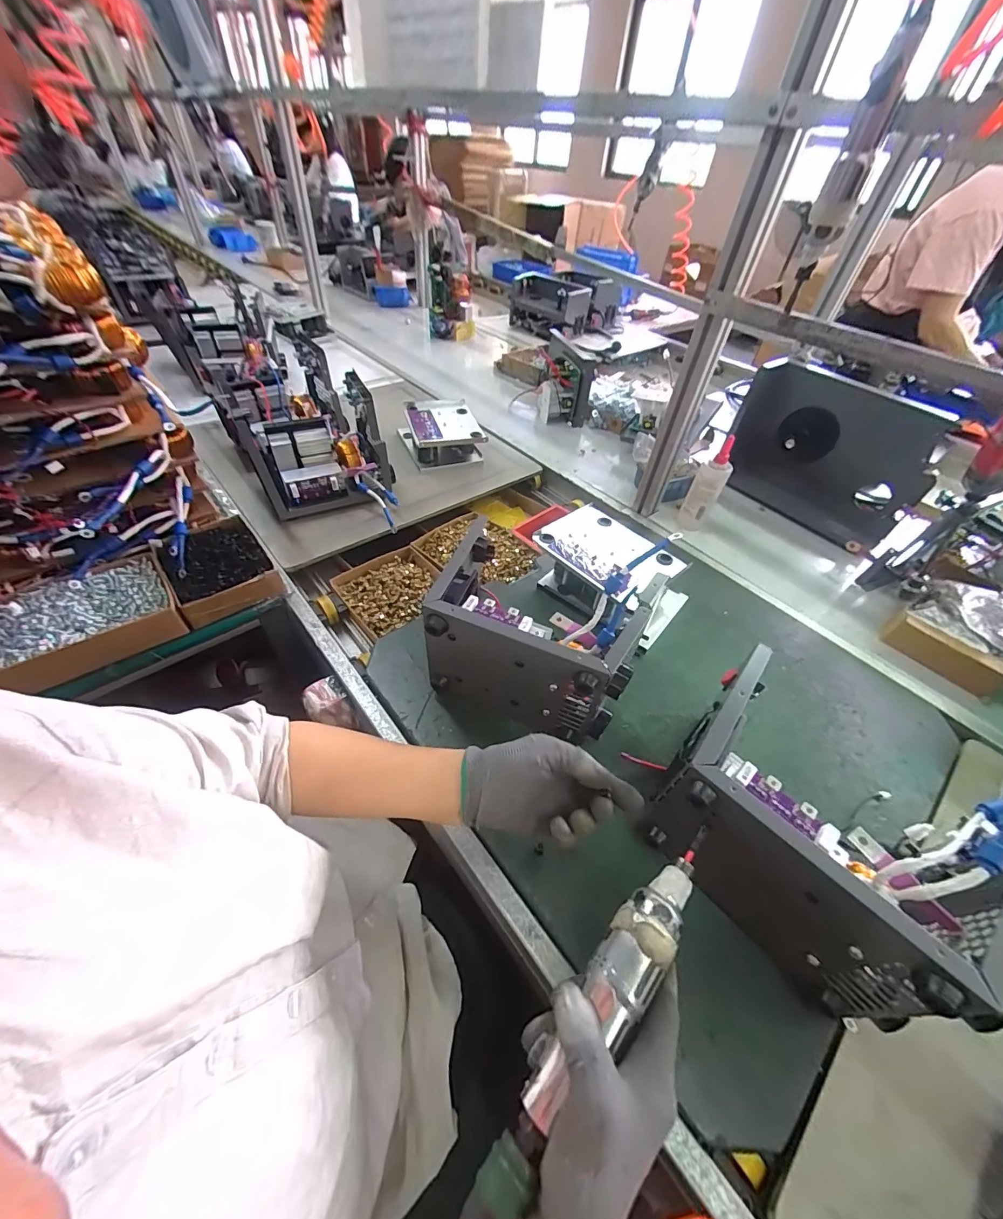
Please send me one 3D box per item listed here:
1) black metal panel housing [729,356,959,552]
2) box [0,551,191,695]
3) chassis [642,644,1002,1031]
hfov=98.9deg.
[{"bbox_3d":[0.634,-0.302,0.846,0.349,0.244,0.047,33,37,13],"label":"black metal panel housing"},{"bbox_3d":[-0.547,0.016,0.559,0.201,0.043,0.149,-29,55,-27],"label":"box"},{"bbox_3d":[0.280,0.197,0.395,0.232,0.168,0.201,33,53,24],"label":"chassis"}]

